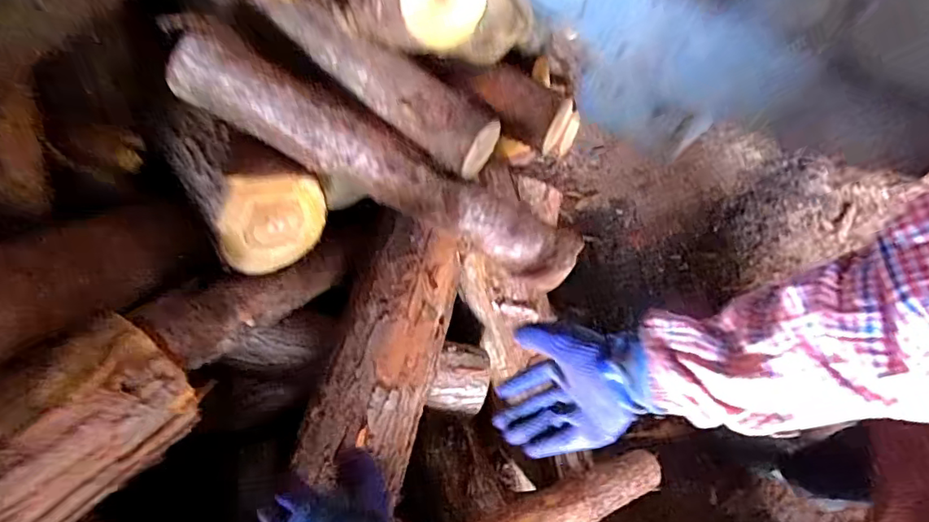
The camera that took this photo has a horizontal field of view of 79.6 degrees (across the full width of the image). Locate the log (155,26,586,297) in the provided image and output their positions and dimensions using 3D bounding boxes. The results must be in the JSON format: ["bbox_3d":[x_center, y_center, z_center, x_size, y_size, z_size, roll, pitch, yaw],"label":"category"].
[{"bbox_3d":[-0.078,-0.103,0.635,0.487,0.069,0.070,27,60,-17],"label":"log"}]

